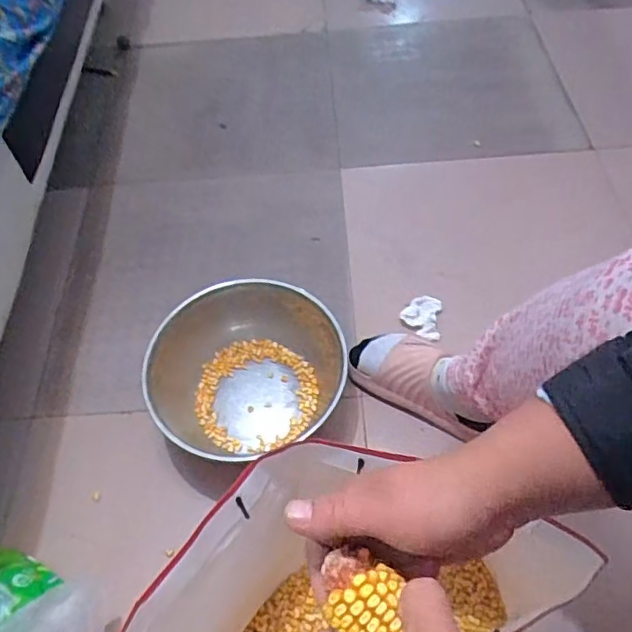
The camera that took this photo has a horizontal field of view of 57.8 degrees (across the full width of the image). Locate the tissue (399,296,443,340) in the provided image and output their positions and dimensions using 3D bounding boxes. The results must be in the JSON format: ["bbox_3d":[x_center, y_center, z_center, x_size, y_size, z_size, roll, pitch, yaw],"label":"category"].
[{"bbox_3d":[0.171,0.001,0.929,0.063,0.019,0.073,9,56,10],"label":"tissue"}]

